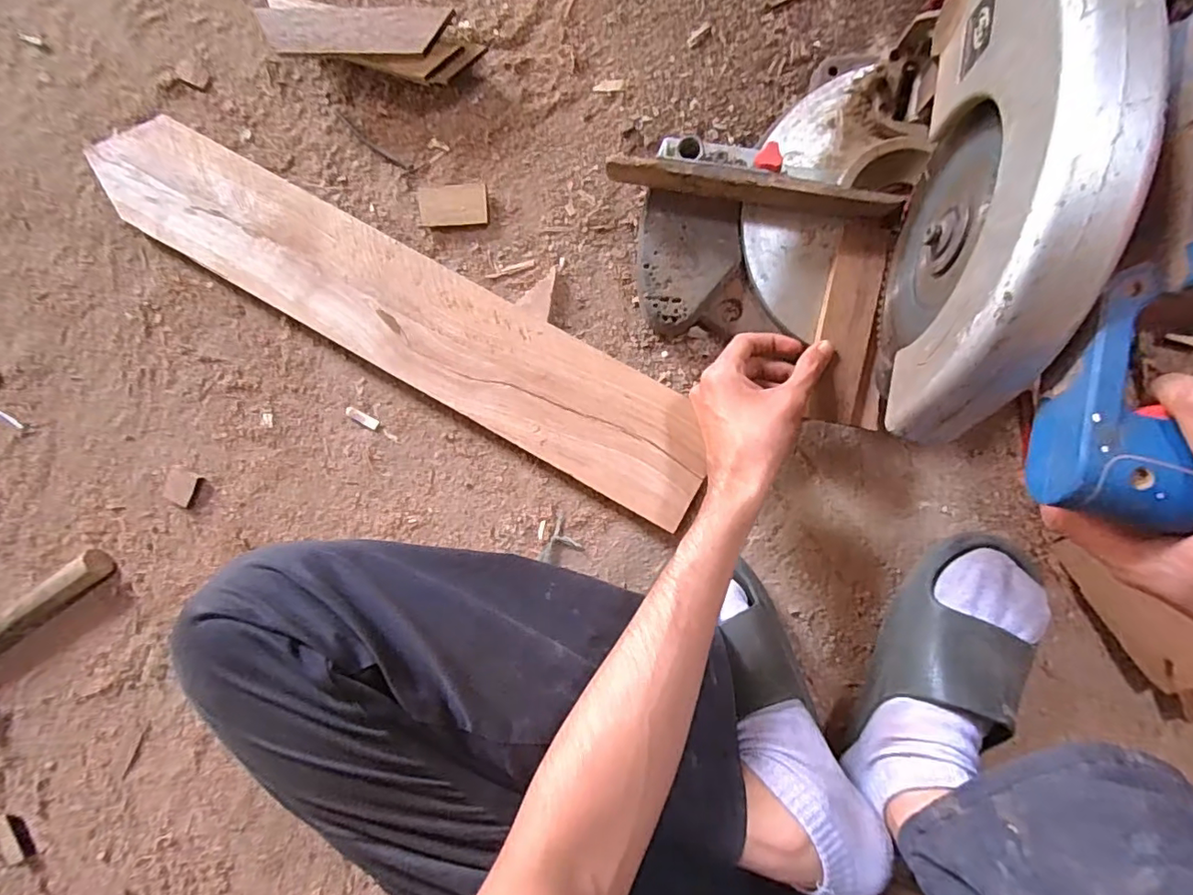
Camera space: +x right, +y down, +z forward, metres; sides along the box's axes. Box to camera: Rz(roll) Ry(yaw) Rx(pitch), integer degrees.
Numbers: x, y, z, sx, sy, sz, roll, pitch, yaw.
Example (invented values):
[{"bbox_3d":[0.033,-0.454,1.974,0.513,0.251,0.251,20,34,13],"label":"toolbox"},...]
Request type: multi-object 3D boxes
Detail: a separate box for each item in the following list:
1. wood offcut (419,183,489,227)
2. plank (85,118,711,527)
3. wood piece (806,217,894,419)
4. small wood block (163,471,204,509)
[{"bbox_3d":[-0.128,-0.216,0.495,0.063,0.008,0.034,-1,94,7],"label":"wood offcut"},{"bbox_3d":[-0.183,-0.127,0.509,0.622,0.020,0.109,29,97,5],"label":"plank"},{"bbox_3d":[0.193,-0.096,0.424,0.040,0.009,0.151,7,94,7],"label":"wood piece"},{"bbox_3d":[-0.418,0.041,0.561,0.033,0.008,0.036,27,97,5],"label":"small wood block"}]

